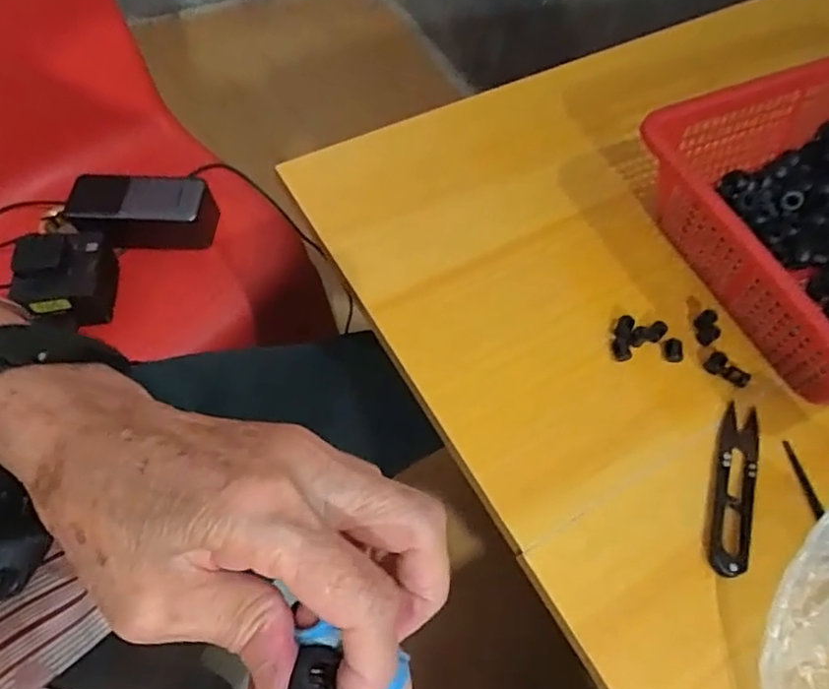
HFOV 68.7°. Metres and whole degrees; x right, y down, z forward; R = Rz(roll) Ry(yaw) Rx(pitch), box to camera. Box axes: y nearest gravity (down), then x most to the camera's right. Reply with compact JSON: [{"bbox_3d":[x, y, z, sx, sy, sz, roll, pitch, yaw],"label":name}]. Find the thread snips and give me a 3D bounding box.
[{"bbox_3d":[0.179,0.078,0.335,0.023,0.011,0.099,19,65,4],"label":"thread snips"}]

